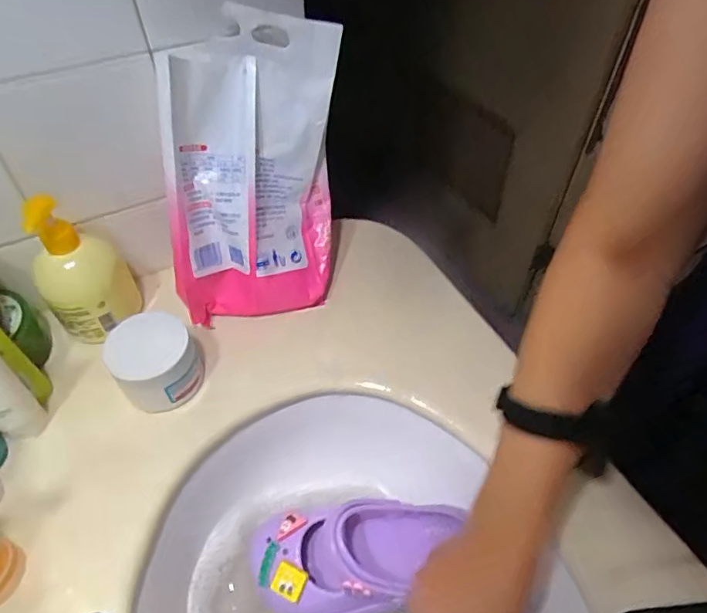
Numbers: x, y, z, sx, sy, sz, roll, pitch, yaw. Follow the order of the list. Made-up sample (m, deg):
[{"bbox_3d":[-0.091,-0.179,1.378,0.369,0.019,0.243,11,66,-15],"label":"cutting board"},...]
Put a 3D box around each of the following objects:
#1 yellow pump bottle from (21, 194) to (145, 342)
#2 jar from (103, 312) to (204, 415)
[{"bbox_3d":[-0.272,-0.038,0.507,0.080,0.151,0.066,-27,55,-21],"label":"yellow pump bottle"},{"bbox_3d":[-0.191,0.056,0.498,0.075,0.075,0.070,0,50,0],"label":"jar"}]

